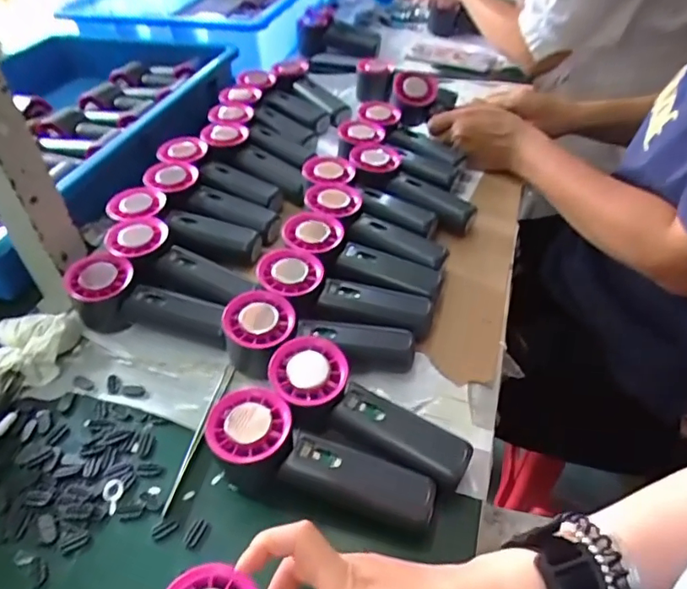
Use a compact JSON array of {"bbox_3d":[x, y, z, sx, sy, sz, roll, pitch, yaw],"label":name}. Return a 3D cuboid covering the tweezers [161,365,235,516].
[{"bbox_3d":[-0.114,0.108,0.413,0.009,0.010,0.126,9,44,13],"label":"tweezers"}]

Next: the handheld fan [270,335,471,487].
[{"bbox_3d":[0.013,0.090,0.386,0.155,0.032,0.061,28,50,11],"label":"handheld fan"}]

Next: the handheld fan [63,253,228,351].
[{"bbox_3d":[-0.171,0.008,0.479,0.146,0.059,0.050,7,44,11],"label":"handheld fan"}]

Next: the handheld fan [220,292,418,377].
[{"bbox_3d":[-0.021,0.040,0.436,0.153,0.058,0.052,5,44,9],"label":"handheld fan"}]

